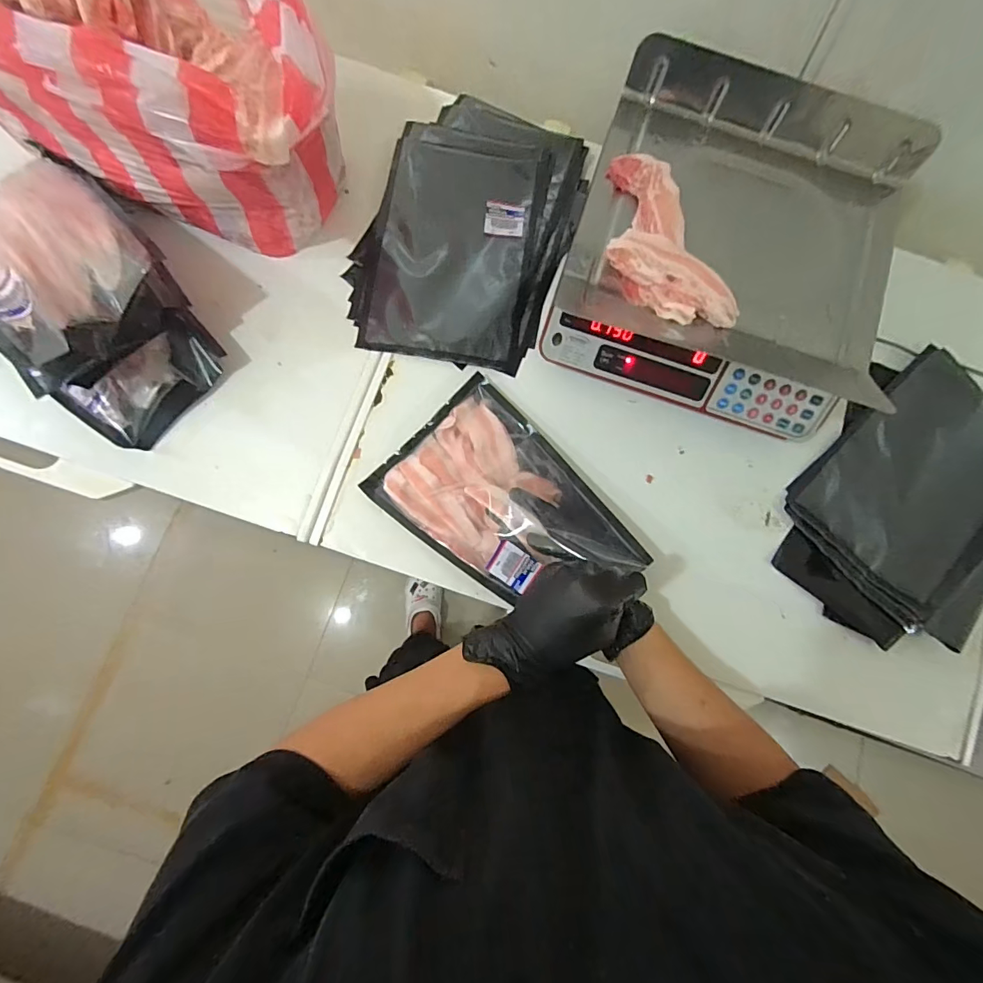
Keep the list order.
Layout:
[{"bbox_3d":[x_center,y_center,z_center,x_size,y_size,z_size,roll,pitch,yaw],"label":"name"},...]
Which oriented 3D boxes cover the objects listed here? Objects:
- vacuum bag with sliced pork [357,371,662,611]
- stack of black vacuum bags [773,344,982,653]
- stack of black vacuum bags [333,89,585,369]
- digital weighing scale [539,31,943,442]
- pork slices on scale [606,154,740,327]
[{"bbox_3d":[0.015,0.016,0.521,0.188,0.067,0.272,-44,87,-8],"label":"vacuum bag with sliced pork"},{"bbox_3d":[0.519,0.017,0.568,0.254,0.038,0.326,37,92,5],"label":"stack of black vacuum bags"},{"bbox_3d":[-0.028,-0.343,0.615,0.252,0.017,0.376,19,81,-1],"label":"stack of black vacuum bags"},{"bbox_3d":[0.274,-0.275,0.551,0.349,0.134,0.341,18,81,-1],"label":"digital weighing scale"},{"bbox_3d":[0.175,-0.265,0.496,0.100,0.025,0.211,-22,81,-8],"label":"pork slices on scale"}]

